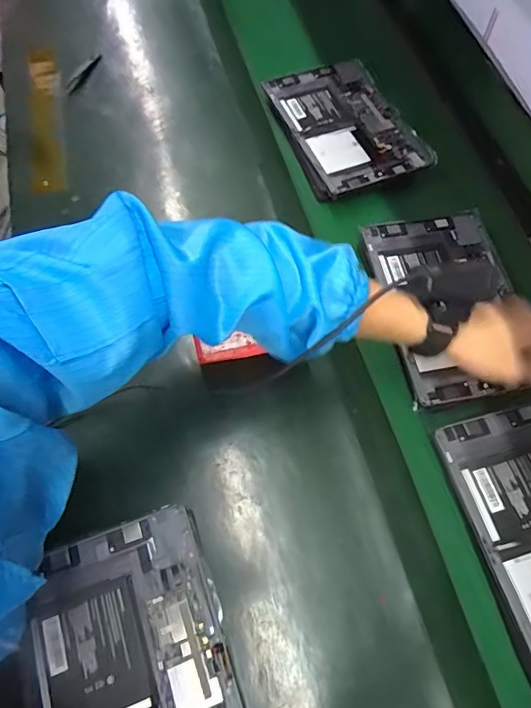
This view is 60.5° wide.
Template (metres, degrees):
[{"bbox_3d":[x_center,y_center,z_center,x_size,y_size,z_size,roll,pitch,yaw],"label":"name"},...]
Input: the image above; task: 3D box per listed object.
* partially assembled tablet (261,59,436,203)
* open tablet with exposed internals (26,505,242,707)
[{"bbox_3d":[0.116,-0.348,0.693,0.186,0.021,0.251,-19,68,-10],"label":"partially assembled tablet"},{"bbox_3d":[-0.113,0.275,0.390,0.161,0.014,0.238,-16,68,-9],"label":"open tablet with exposed internals"}]

